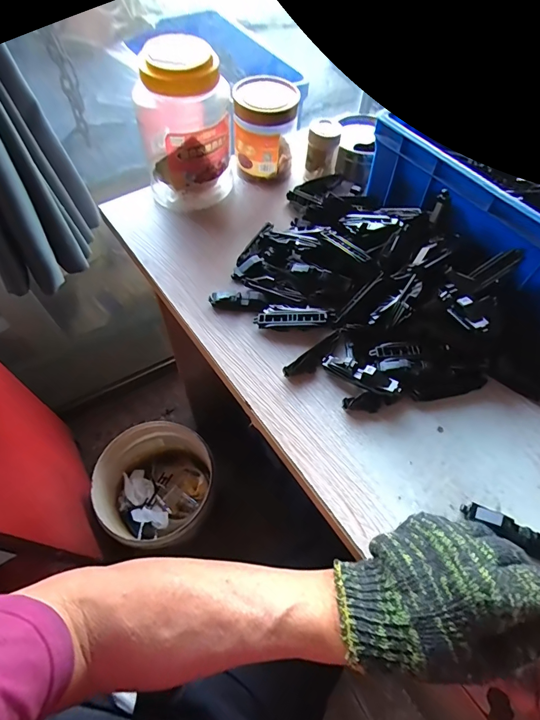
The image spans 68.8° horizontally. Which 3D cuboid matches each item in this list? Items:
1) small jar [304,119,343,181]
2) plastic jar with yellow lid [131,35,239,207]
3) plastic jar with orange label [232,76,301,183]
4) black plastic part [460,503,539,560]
[{"bbox_3d":[0.076,-0.299,0.560,0.044,0.073,0.050,9,59,4],"label":"small jar"},{"bbox_3d":[-0.103,-0.285,0.499,0.114,0.174,0.094,-8,59,-7],"label":"plastic jar with yellow lid"},{"bbox_3d":[-0.006,-0.320,0.551,0.086,0.104,0.081,1,59,-2],"label":"plastic jar with orange label"},{"bbox_3d":[0.206,0.145,0.332,0.081,0.020,0.019,28,62,14],"label":"black plastic part"}]

